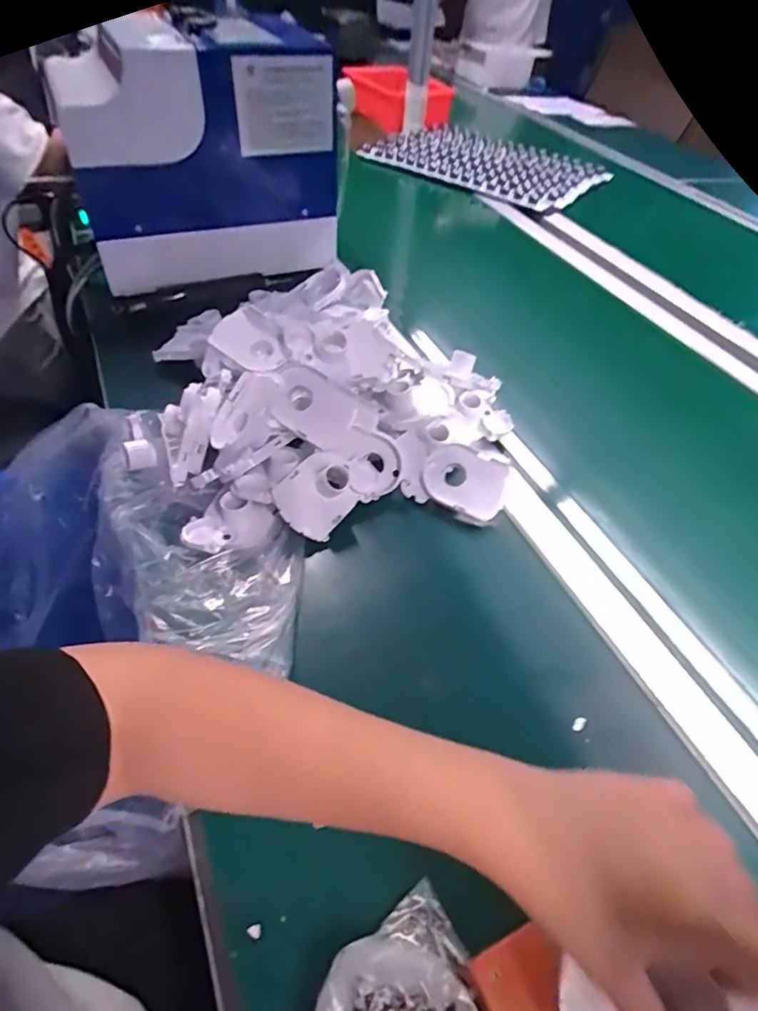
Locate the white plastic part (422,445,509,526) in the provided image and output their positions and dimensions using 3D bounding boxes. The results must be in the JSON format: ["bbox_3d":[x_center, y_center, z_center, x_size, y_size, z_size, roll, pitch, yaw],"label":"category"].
[{"bbox_3d":[0.087,-0.023,0.566,0.086,0.021,0.063,28,85,7],"label":"white plastic part"}]

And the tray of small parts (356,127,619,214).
[{"bbox_3d":[0.235,-0.762,1.220,0.464,0.019,0.314,26,51,17],"label":"tray of small parts"}]

